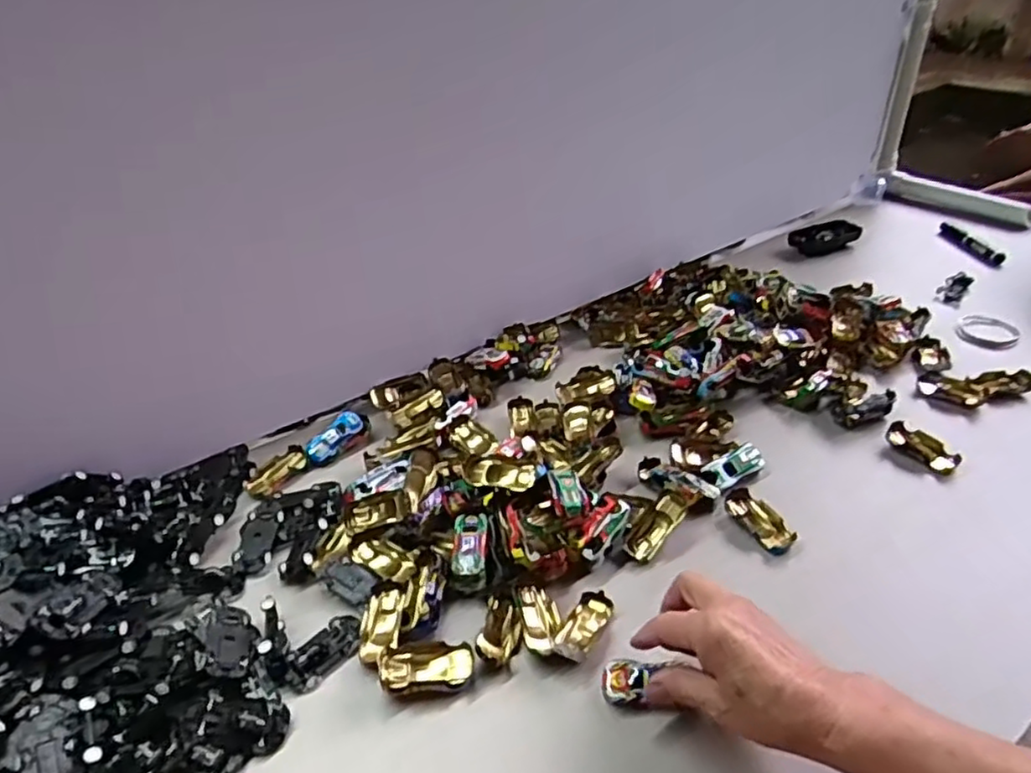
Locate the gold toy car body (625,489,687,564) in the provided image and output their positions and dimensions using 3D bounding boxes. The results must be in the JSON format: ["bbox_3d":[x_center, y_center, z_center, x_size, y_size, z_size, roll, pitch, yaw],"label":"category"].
[{"bbox_3d":[0.117,0.115,0.556,0.025,0.013,0.064,36,87,34],"label":"gold toy car body"}]

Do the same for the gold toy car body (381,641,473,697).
[{"bbox_3d":[-0.061,0.199,0.468,0.063,0.020,0.033,-7,35,-5],"label":"gold toy car body"}]

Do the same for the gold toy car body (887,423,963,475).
[{"bbox_3d":[0.384,0.058,0.631,0.030,0.023,0.064,-27,42,-30],"label":"gold toy car body"}]

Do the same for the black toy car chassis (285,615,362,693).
[{"bbox_3d":[-0.137,0.190,0.482,0.033,0.006,0.061,22,43,32],"label":"black toy car chassis"}]

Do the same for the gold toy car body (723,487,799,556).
[{"bbox_3d":[0.206,0.114,0.567,0.030,0.019,0.067,-18,38,-19],"label":"gold toy car body"}]

